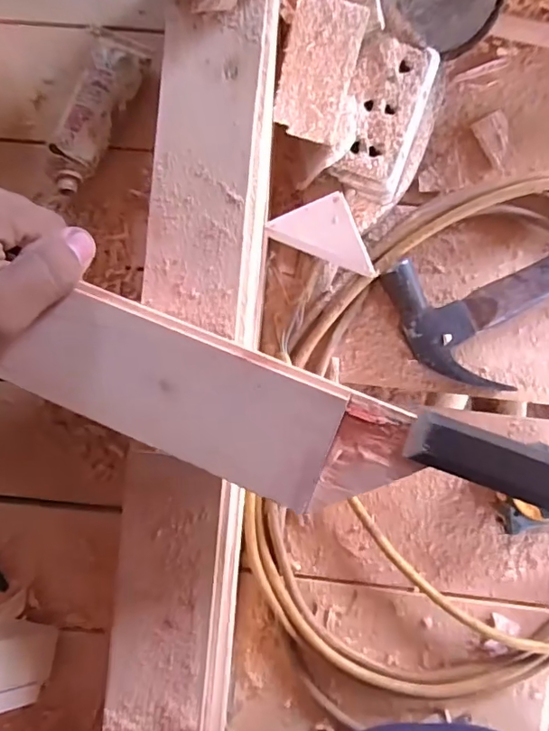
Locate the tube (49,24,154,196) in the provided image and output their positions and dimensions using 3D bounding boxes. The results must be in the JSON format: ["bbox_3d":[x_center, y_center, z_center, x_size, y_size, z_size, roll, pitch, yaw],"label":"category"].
[{"bbox_3d":[-0.109,-0.158,0.324,0.037,0.025,0.107,16,90,2],"label":"tube"}]

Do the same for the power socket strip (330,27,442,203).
[{"bbox_3d":[0.081,-0.180,0.383,0.058,0.029,0.105,15,90,2],"label":"power socket strip"}]

